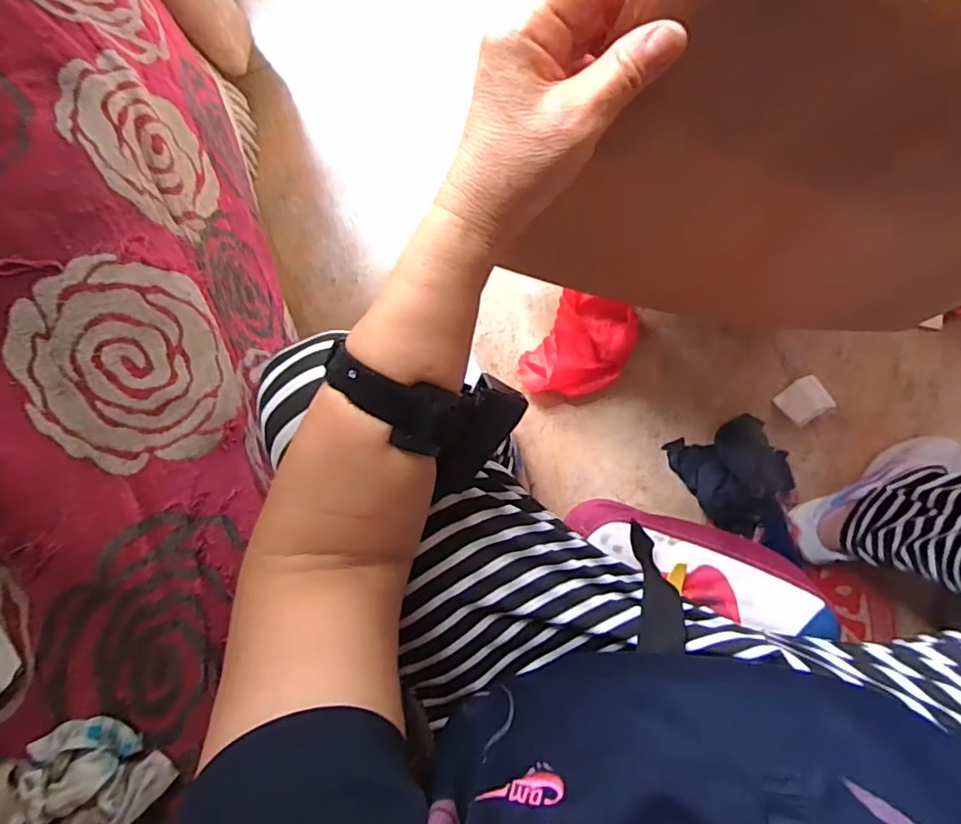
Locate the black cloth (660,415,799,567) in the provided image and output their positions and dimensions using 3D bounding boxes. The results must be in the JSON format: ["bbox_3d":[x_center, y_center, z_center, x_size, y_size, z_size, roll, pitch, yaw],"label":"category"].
[{"bbox_3d":[0.355,0.108,0.764,0.139,0.066,0.189,-22,87,2],"label":"black cloth"}]

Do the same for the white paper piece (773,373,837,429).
[{"bbox_3d":[0.440,-0.017,0.769,0.063,0.013,0.059,-34,49,5],"label":"white paper piece"}]

